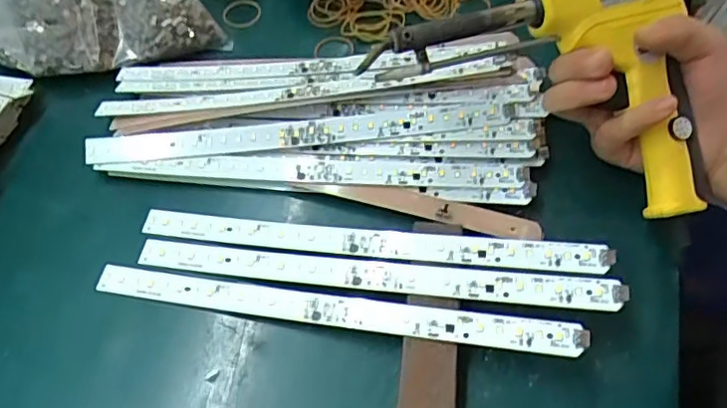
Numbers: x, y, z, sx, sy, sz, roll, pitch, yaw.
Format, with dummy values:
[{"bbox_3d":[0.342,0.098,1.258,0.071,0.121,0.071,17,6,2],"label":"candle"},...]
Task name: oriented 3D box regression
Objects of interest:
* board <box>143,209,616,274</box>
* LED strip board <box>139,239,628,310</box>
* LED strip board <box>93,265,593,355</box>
[{"bbox_3d":[-0.004,0.021,0.350,0.283,0.007,0.019,4,68,15],"label":"board"},{"bbox_3d":[-0.002,0.040,0.338,0.282,0.006,0.019,4,65,15],"label":"LED strip board"},{"bbox_3d":[-0.024,0.058,0.330,0.282,0.008,0.018,5,66,15],"label":"LED strip board"}]

